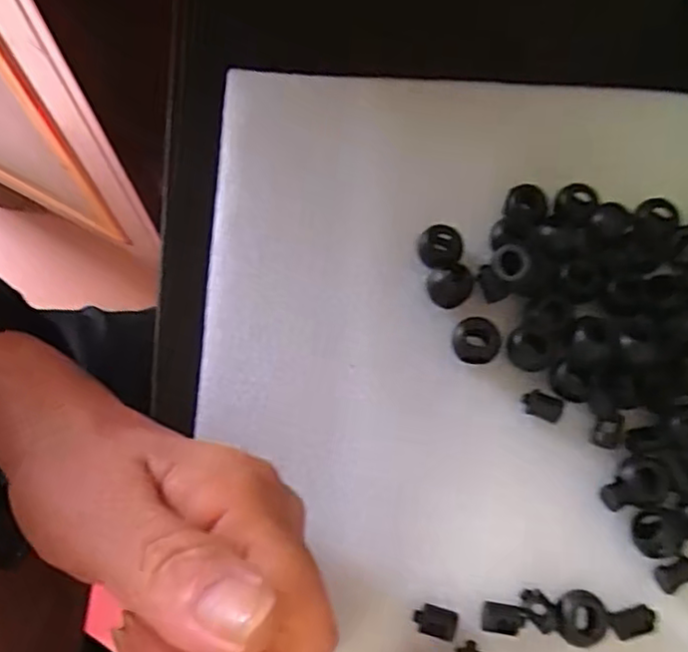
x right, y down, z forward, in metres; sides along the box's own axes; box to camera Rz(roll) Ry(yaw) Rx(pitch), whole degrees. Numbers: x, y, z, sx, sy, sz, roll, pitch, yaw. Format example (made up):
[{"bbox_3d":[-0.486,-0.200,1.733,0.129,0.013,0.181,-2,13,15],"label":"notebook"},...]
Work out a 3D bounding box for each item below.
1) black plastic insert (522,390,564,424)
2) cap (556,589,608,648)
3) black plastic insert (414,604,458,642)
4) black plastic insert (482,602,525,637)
[{"bbox_3d":[0.073,0.029,0.241,0.014,0.004,0.009,22,73,4],"label":"black plastic insert"},{"bbox_3d":[0.079,0.097,0.218,0.017,0.004,0.017,1,73,-2],"label":"cap"},{"bbox_3d":[0.030,0.098,0.216,0.014,0.004,0.009,16,73,3],"label":"black plastic insert"},{"bbox_3d":[0.053,0.097,0.217,0.014,0.004,0.009,10,73,1],"label":"black plastic insert"}]

